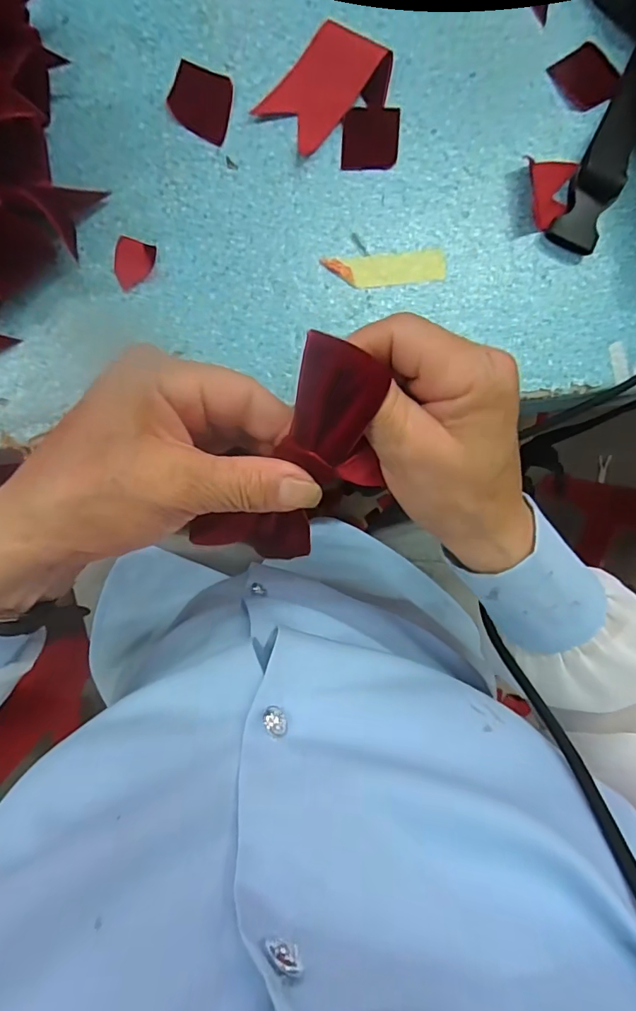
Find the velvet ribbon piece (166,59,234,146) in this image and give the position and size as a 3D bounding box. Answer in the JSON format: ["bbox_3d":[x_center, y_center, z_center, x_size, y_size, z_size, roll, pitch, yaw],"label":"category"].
[{"bbox_3d":[-0.065,-0.225,0.269,0.034,0.004,0.034,20,91,-6],"label":"velvet ribbon piece"}]

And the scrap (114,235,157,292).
[{"bbox_3d":[-0.103,-0.134,0.270,0.021,0.004,0.026,14,92,-6],"label":"scrap"}]

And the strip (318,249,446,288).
[{"bbox_3d":[0.041,-0.138,0.283,0.071,0.004,0.018,-7,94,-5],"label":"strip"}]

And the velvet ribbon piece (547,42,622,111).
[{"bbox_3d":[0.162,-0.257,0.290,0.036,0.004,0.034,-36,96,-2],"label":"velvet ribbon piece"}]

